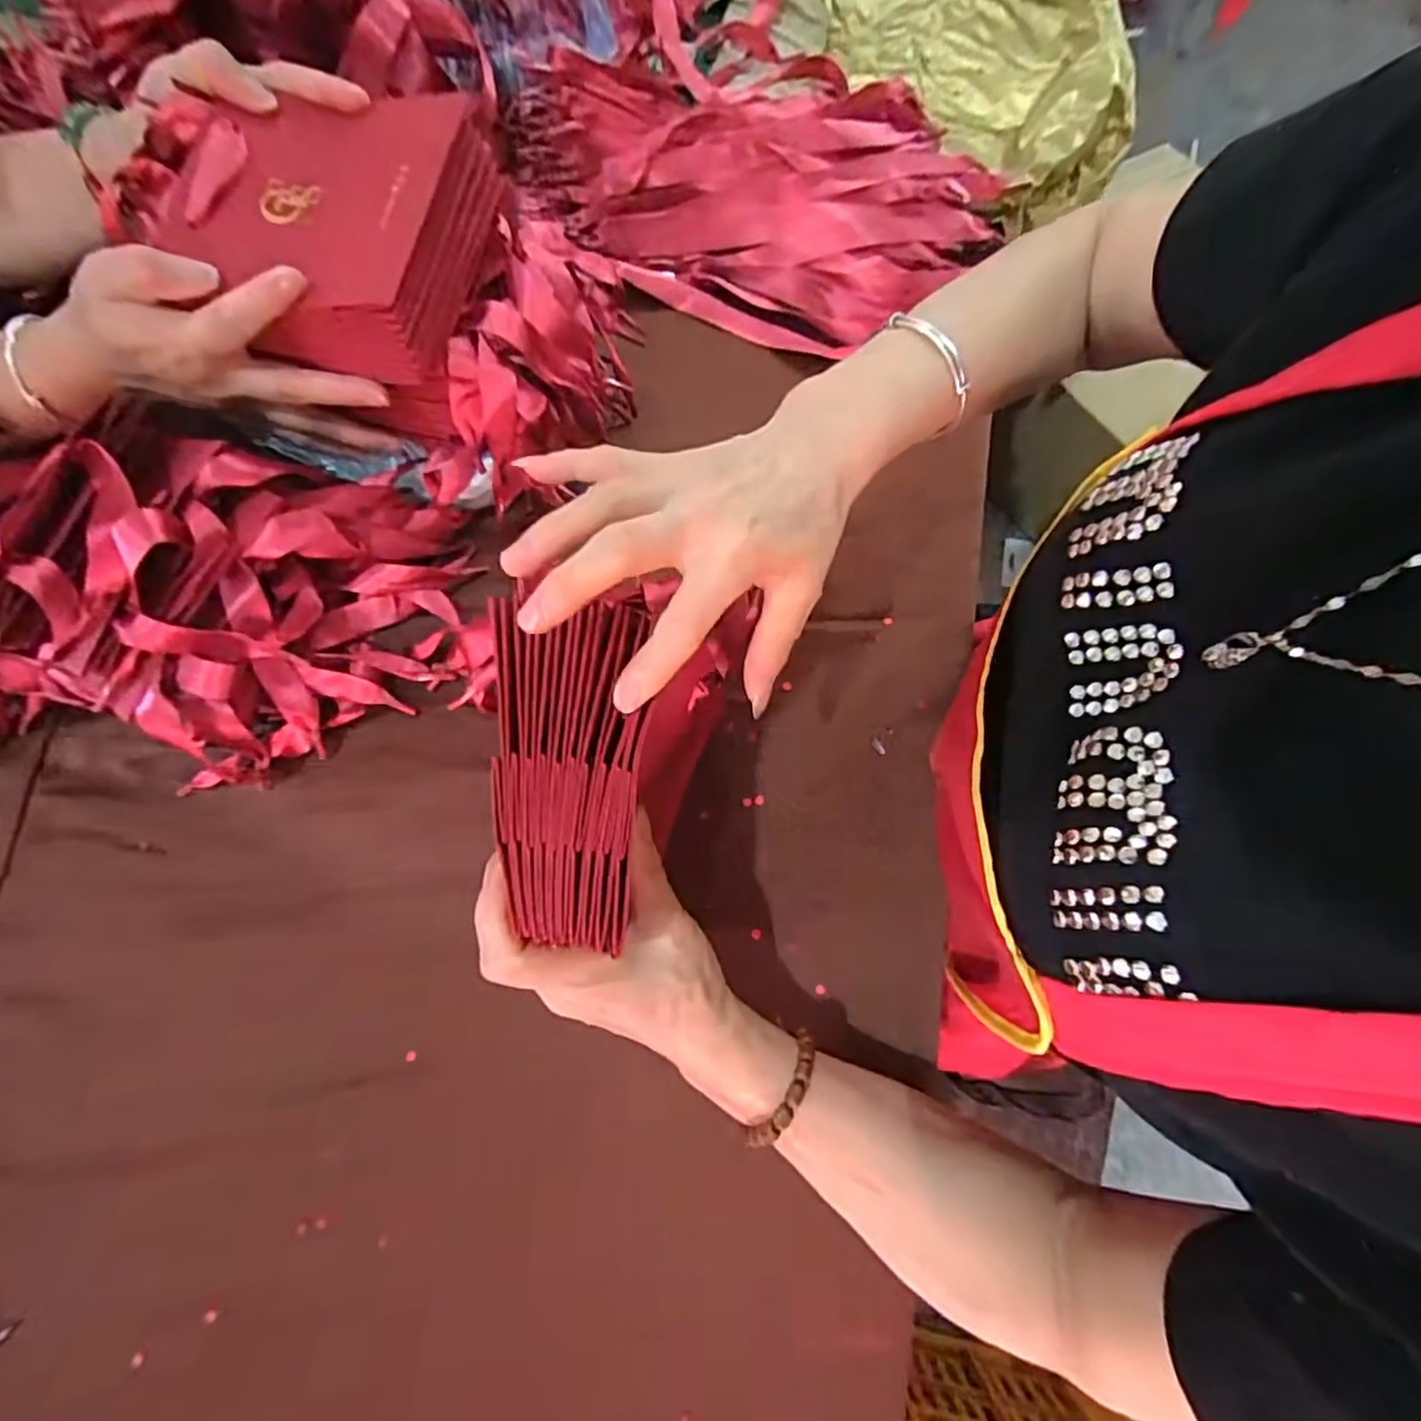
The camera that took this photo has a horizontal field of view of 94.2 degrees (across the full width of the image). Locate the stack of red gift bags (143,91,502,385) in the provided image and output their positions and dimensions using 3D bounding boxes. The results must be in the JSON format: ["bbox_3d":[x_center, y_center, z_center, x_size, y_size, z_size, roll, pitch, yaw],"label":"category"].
[{"bbox_3d":[-0.210,-0.261,0.359,0.161,0.047,0.144,6,76,3],"label":"stack of red gift bags"}]

